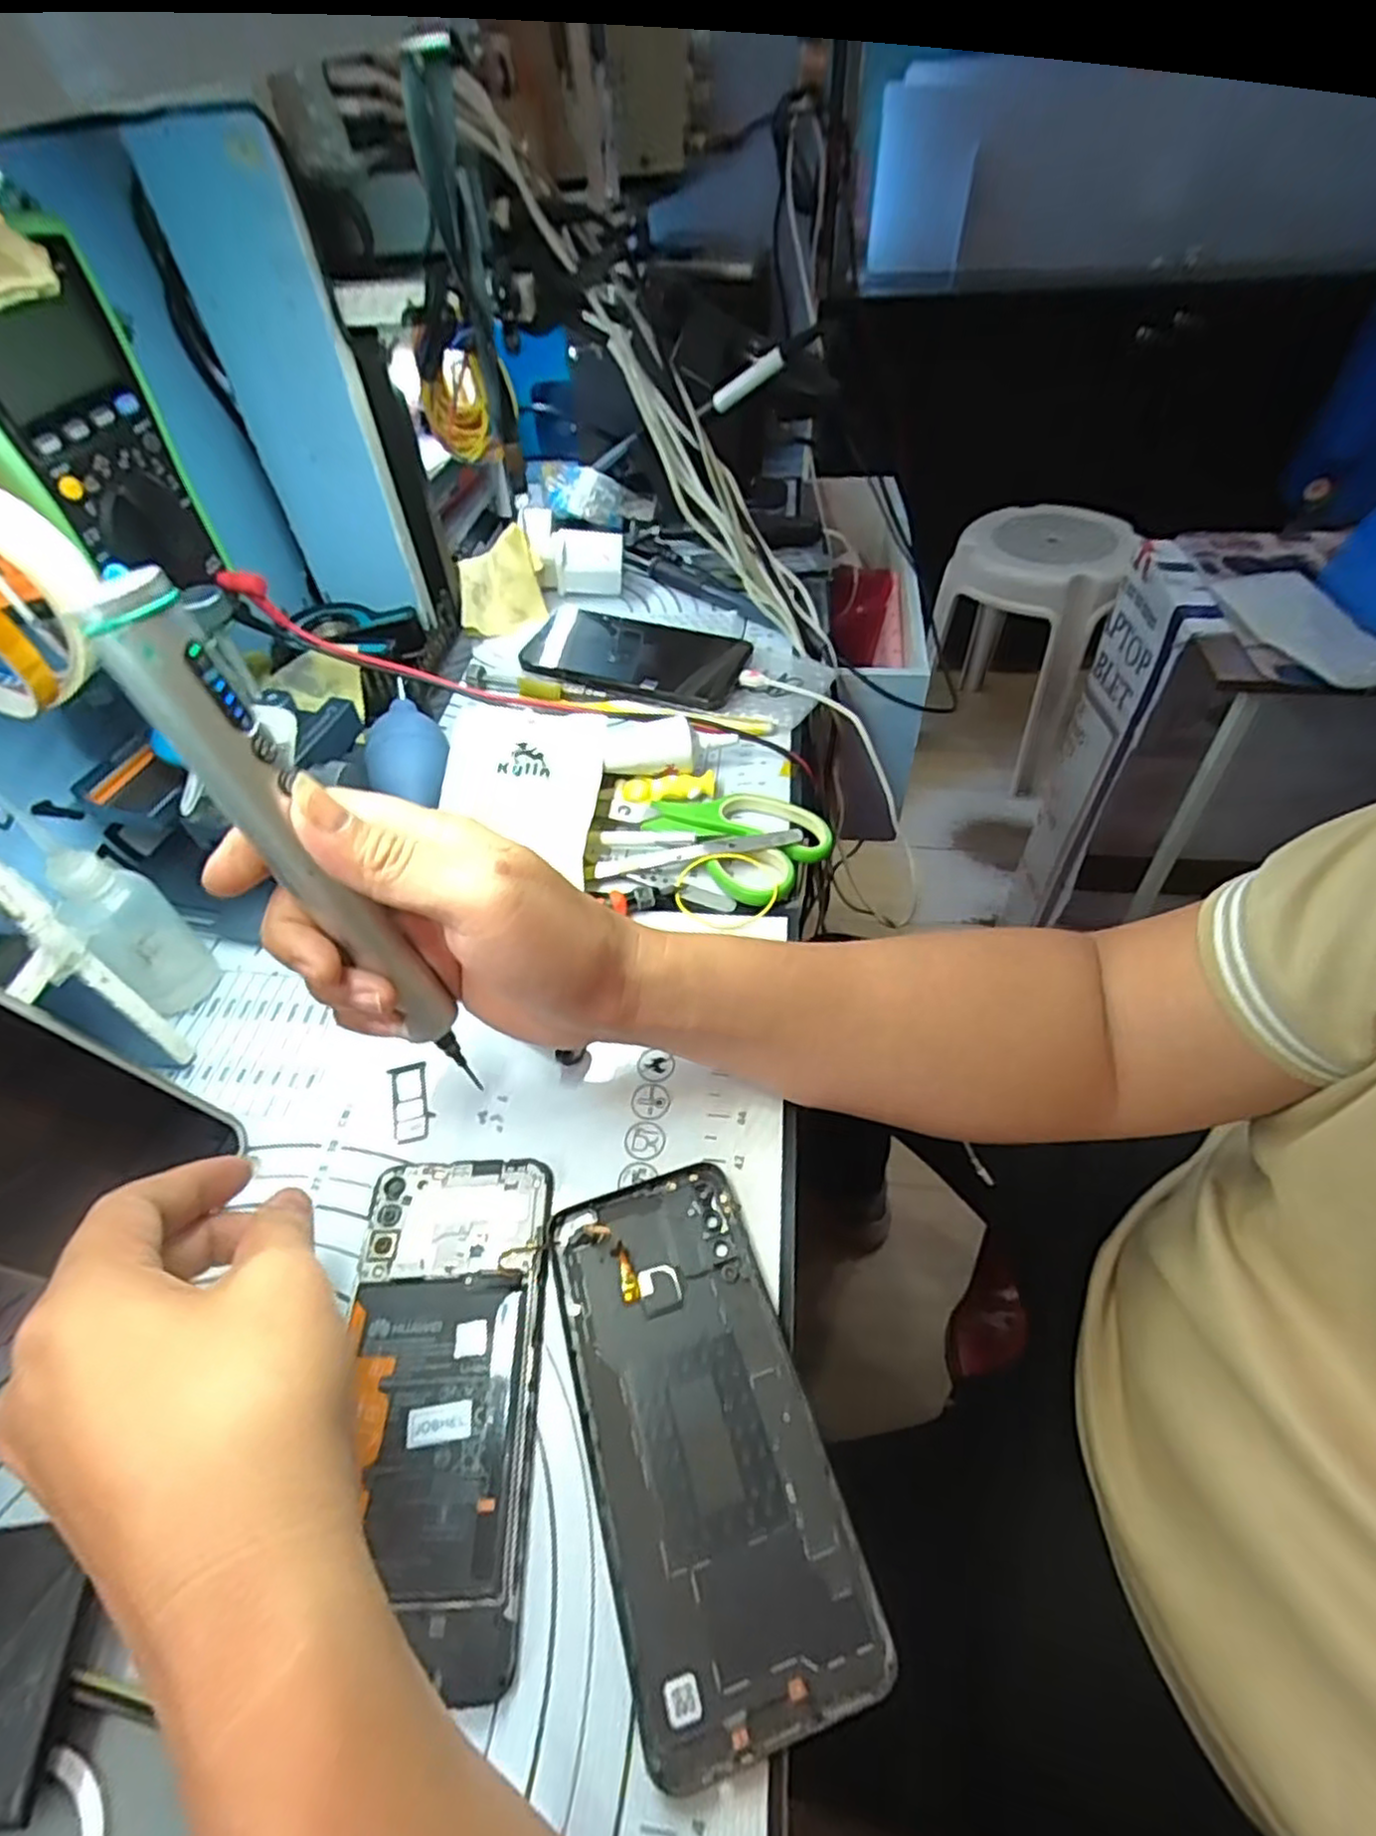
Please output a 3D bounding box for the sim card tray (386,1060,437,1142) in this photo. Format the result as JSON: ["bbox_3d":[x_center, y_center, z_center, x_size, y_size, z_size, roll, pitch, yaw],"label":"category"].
[{"bbox_3d":[-0.123,0.080,0.325,0.017,0.004,0.041,-17,51,-11],"label":"sim card tray"}]

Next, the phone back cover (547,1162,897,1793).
[{"bbox_3d":[0.001,0.165,0.247,0.075,0.005,0.156,-15,51,-10],"label":"phone back cover"}]

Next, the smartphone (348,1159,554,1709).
[{"bbox_3d":[-0.086,0.158,0.254,0.067,0.010,0.148,-4,50,0],"label":"smartphone"}]

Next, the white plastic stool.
[{"bbox_3d":[0.675,-0.552,1.481,0.299,0.424,0.338,32,59,26],"label":"white plastic stool"}]

